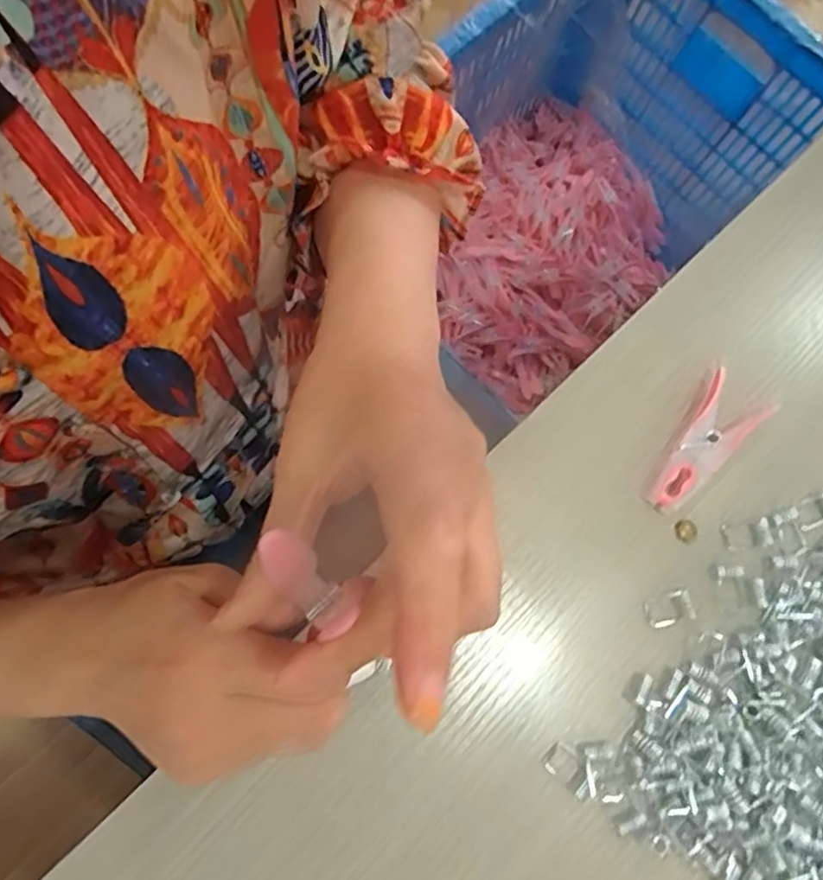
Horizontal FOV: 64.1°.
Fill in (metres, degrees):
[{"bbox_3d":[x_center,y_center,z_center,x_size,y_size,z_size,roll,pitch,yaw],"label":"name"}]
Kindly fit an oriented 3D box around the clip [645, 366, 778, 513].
[{"bbox_3d":[0.144,0.002,0.330,0.033,0.015,0.075,42,78,11],"label":"clip"}]

